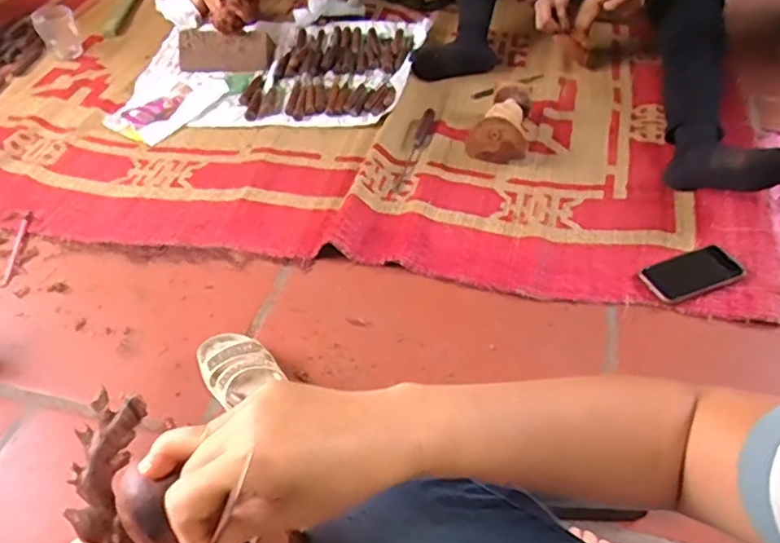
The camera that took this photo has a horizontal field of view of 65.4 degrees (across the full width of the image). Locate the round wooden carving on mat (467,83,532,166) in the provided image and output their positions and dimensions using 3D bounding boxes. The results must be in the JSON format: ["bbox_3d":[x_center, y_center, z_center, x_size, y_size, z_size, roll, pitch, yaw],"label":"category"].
[{"bbox_3d":[0.226,-0.302,1.229,0.114,0.085,0.172,11,47,11],"label":"round wooden carving on mat"}]

